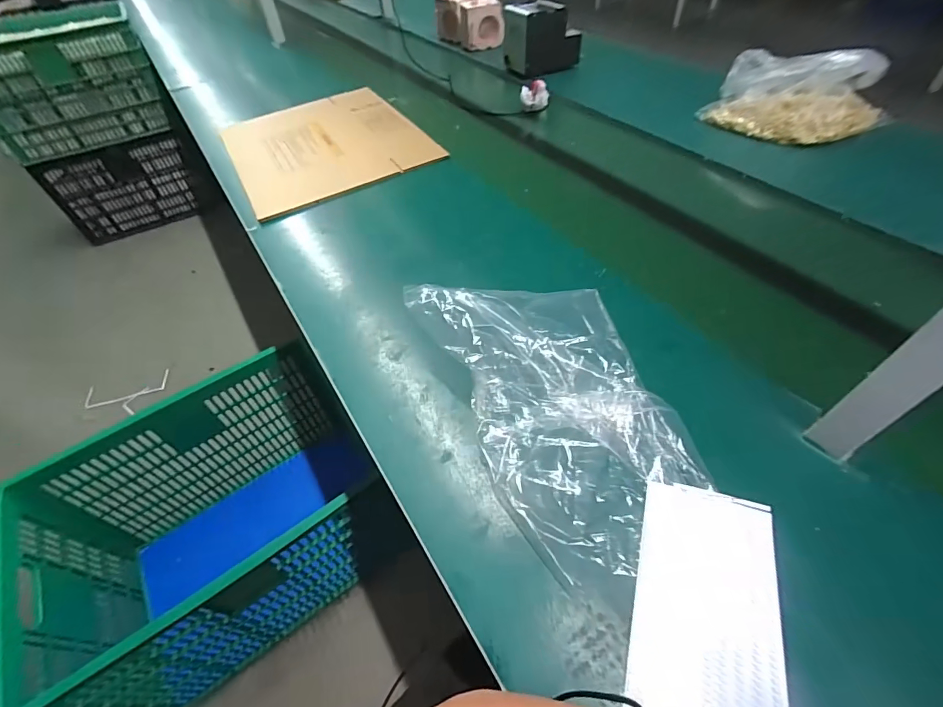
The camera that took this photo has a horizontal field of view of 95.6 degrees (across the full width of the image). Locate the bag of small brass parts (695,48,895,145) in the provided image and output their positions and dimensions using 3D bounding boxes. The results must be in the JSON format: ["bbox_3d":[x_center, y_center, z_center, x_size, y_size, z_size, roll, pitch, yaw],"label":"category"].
[{"bbox_3d":[0.692,-0.549,0.893,0.351,0.137,0.170,16,53,17],"label":"bag of small brass parts"}]

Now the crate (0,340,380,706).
[{"bbox_3d":[-0.572,0.383,0.974,0.583,0.397,0.465,-32,55,-21],"label":"crate"}]

